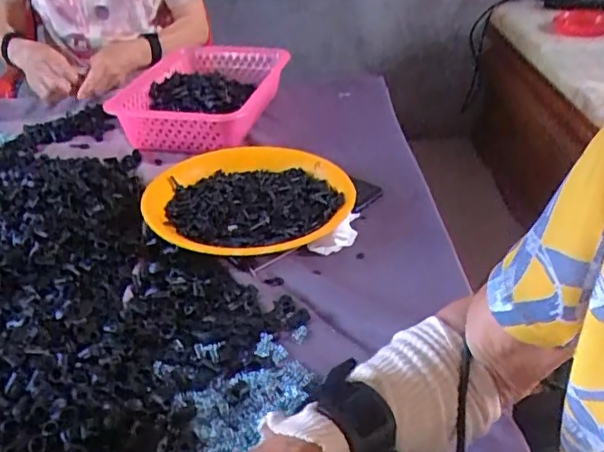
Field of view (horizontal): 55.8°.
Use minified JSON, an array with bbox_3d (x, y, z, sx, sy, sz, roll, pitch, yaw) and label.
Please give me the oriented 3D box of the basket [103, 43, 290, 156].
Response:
[{"bbox_3d":[-0.160,-0.217,0.941,0.213,0.080,0.332,6,34,12],"label":"basket"}]

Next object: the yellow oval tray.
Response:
[{"bbox_3d":[-0.061,-0.031,0.690,0.240,0.037,0.237,-1,33,1],"label":"yellow oval tray"}]

